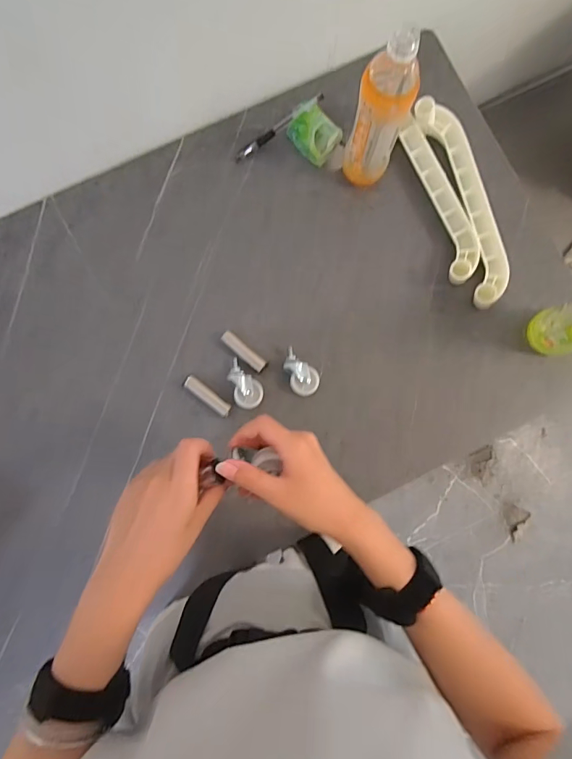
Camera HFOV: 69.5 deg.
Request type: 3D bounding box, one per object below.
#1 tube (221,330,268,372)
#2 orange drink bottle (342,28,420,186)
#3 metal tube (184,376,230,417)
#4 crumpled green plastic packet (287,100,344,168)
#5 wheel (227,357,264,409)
[{"bbox_3d":[-0.059,-0.038,0.577,0.073,0.018,0.020,38,84,3],"label":"tube"},{"bbox_3d":[0.117,-0.326,0.508,0.060,0.213,0.072,19,84,1],"label":"orange drink bottle"},{"bbox_3d":[-0.107,0.024,0.569,0.072,0.022,0.020,38,84,3],"label":"metal tube"},{"bbox_3d":[0.040,-0.357,0.601,0.052,0.044,0.084,-39,86,-5],"label":"crumpled green plastic packet"},{"bbox_3d":[-0.061,0.009,0.570,0.041,0.021,0.067,-41,86,-5],"label":"wheel"}]

